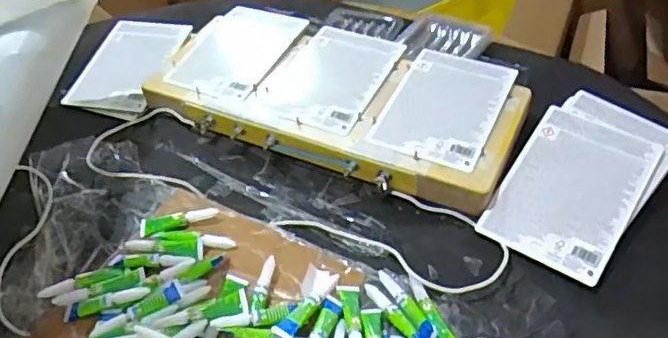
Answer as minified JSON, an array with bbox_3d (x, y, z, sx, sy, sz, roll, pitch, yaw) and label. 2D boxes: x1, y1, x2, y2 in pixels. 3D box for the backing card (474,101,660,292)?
[{"bbox_3d":[0.228,0.018,0.566,0.114,0.008,0.168,28,68,27],"label":"backing card"}]

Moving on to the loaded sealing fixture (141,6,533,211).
[{"bbox_3d":[0.002,-0.088,0.689,0.414,0.043,0.204,20,52,21],"label":"loaded sealing fixture"}]

